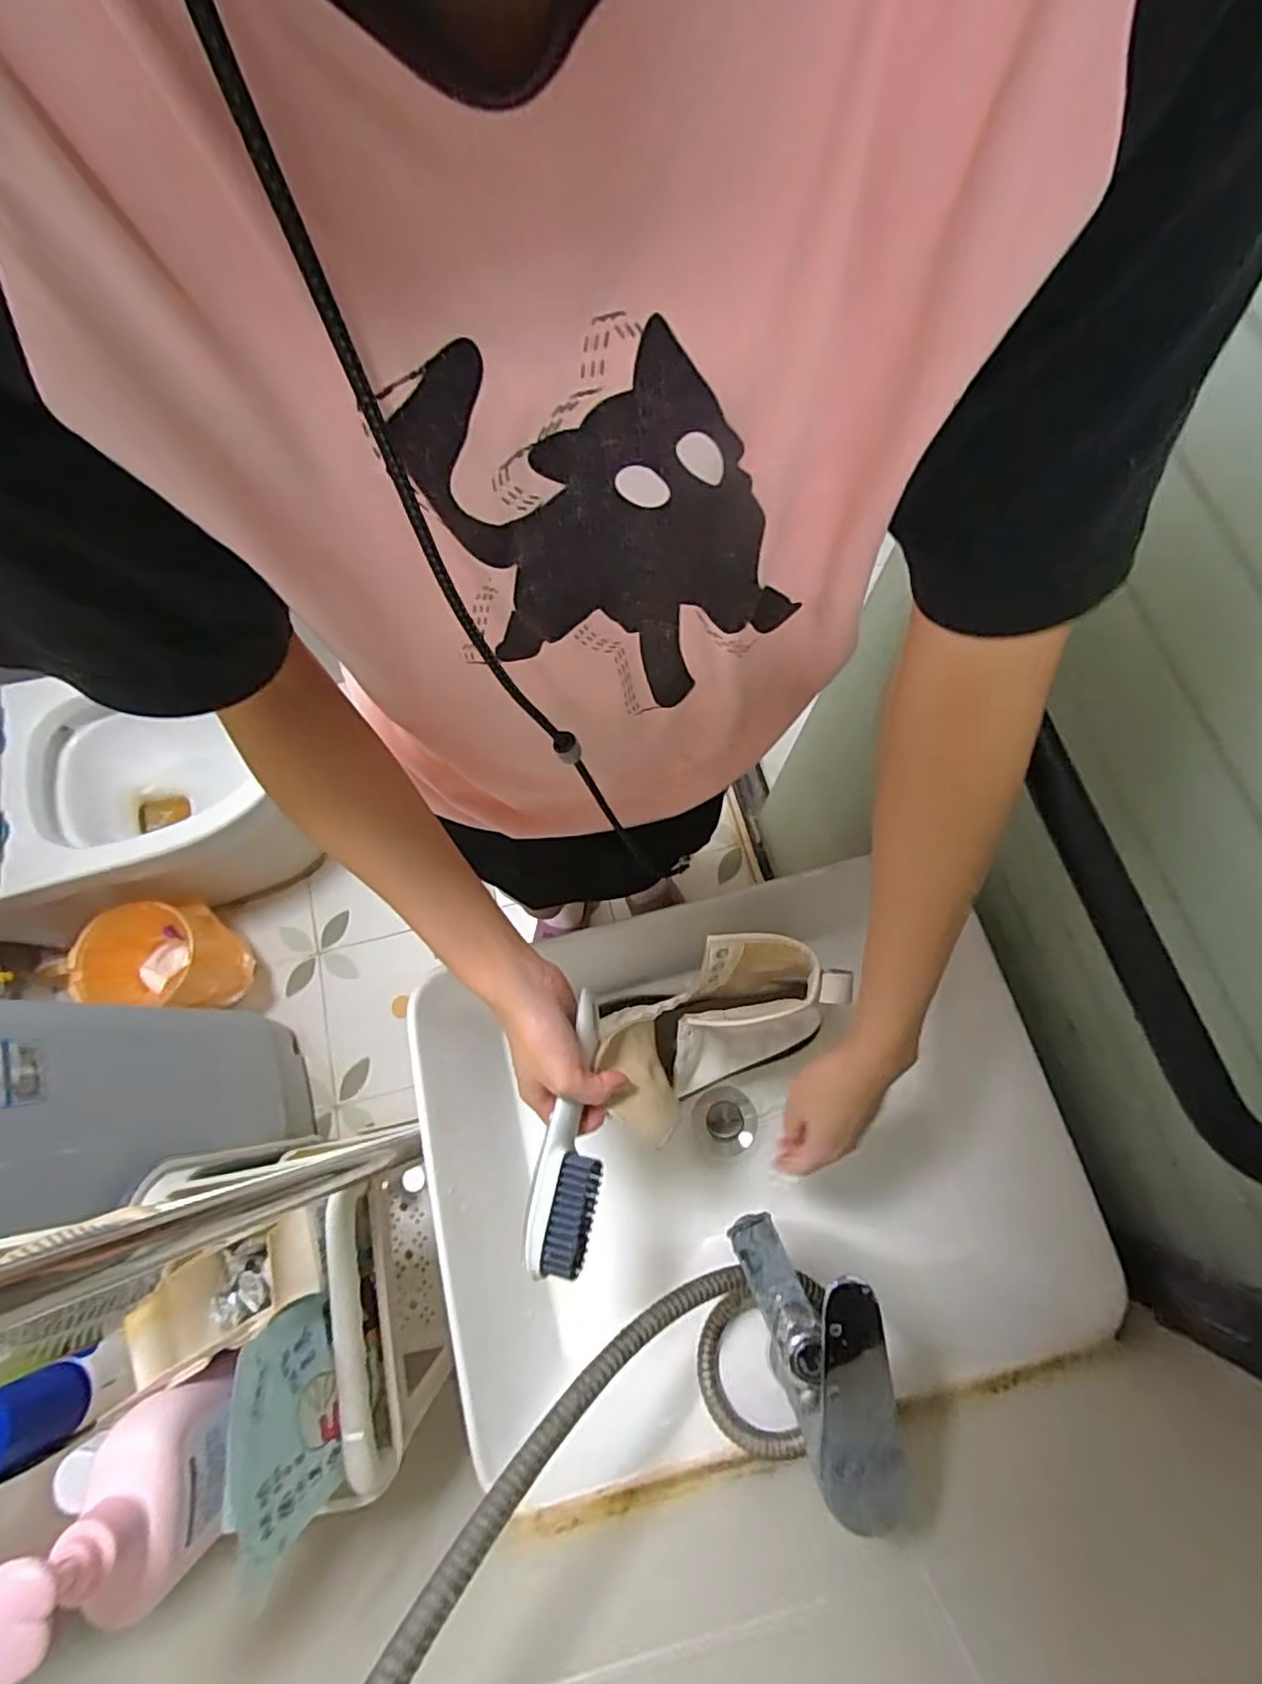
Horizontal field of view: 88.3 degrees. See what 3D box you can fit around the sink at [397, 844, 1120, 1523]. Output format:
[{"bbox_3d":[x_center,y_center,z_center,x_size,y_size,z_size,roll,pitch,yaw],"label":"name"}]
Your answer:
[{"bbox_3d":[0.089,0.257,0.536,0.465,0.132,0.329,-13,74,-1],"label":"sink"}]

